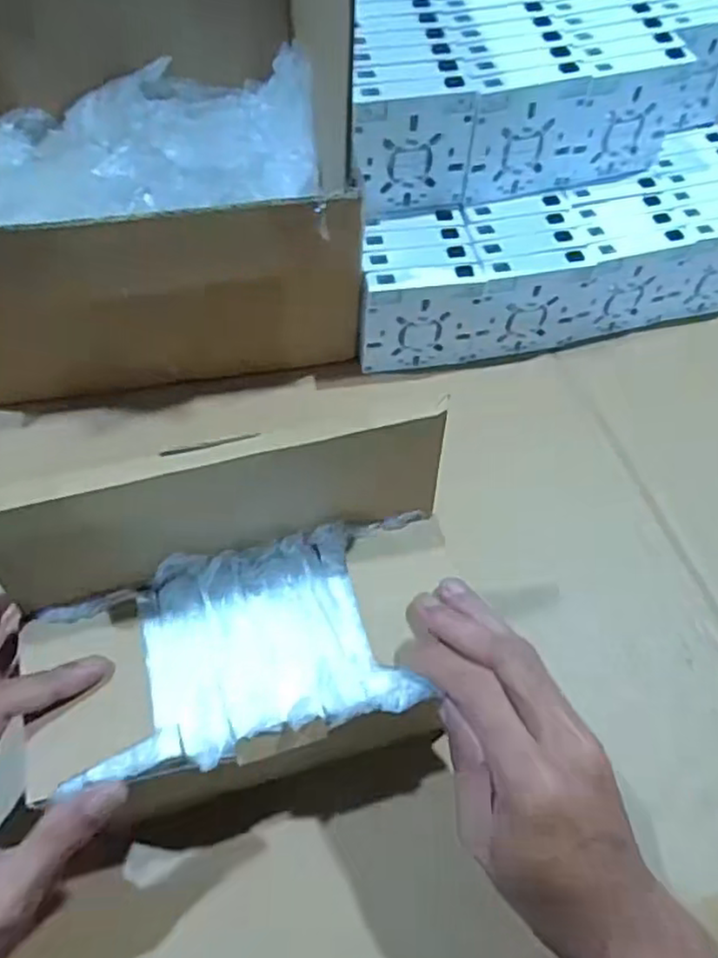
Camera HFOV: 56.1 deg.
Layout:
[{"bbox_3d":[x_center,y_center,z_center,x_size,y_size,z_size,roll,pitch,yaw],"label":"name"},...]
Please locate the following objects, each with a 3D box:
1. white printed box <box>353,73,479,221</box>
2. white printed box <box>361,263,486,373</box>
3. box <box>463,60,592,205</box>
[{"bbox_3d":[0.037,-0.236,0.486,0.085,0.087,0.024,-11,59,-10],"label":"white printed box"},{"bbox_3d":[0.048,-0.121,0.515,0.092,0.084,0.020,-7,59,-8],"label":"white printed box"},{"bbox_3d":[0.120,-0.254,0.501,0.088,0.087,0.020,-12,59,-11],"label":"box"}]

